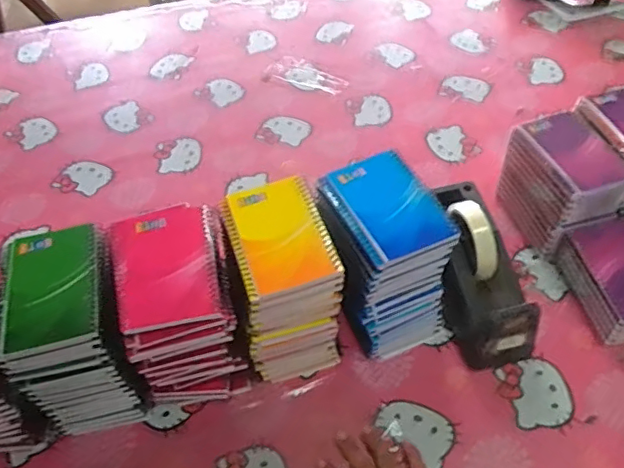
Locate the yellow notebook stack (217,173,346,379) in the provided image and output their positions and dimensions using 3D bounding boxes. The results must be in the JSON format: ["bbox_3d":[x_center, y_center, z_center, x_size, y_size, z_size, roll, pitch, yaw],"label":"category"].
[{"bbox_3d":[-0.033,0.056,0.610,0.103,0.179,0.134,-15,53,-8],"label":"yellow notebook stack"}]

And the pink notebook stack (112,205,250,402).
[{"bbox_3d":[-0.136,0.085,0.596,0.108,0.182,0.139,-14,52,-7],"label":"pink notebook stack"}]

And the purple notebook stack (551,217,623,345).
[{"bbox_3d":[0.366,0.053,0.662,0.097,0.069,0.139,-9,52,-4],"label":"purple notebook stack"}]

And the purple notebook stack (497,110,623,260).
[{"bbox_3d":[0.323,-0.062,0.727,0.110,0.123,0.136,-23,54,-14],"label":"purple notebook stack"}]

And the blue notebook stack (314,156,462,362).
[{"bbox_3d":[0.078,0.032,0.627,0.100,0.189,0.140,-21,53,-12],"label":"blue notebook stack"}]

